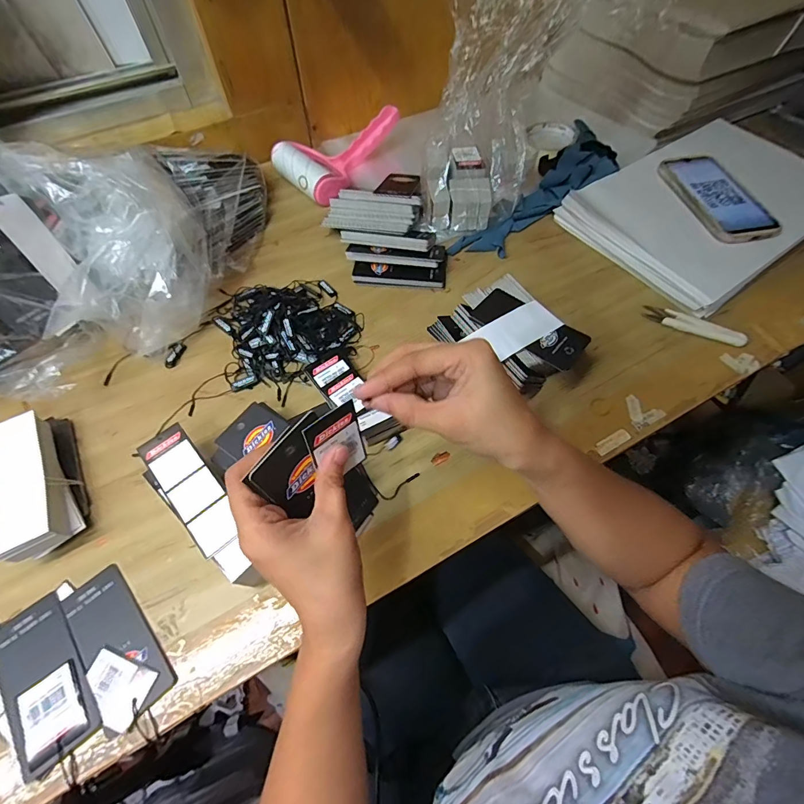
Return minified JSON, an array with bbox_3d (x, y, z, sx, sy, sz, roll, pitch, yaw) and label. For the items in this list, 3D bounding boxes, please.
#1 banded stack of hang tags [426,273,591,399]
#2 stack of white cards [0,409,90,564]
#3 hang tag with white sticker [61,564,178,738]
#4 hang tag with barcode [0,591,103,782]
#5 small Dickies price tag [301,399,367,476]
[{"bbox_3d":[0.106,-0.064,0.414,0.094,0.045,0.124,-34,66,-18],"label":"banded stack of hang tags"},{"bbox_3d":[-0.310,0.066,0.346,0.051,0.041,0.131,-27,64,-14],"label":"stack of white cards"},{"bbox_3d":[-0.213,0.178,0.302,0.046,0.006,0.109,-37,66,-19],"label":"hang tag with white sticker"},{"bbox_3d":[-0.257,0.196,0.289,0.051,0.007,0.109,-36,66,-18],"label":"hang tag with barcode"},{"bbox_3d":[-0.040,0.027,0.253,0.004,0.047,0.038,22,44,38],"label":"small Dickies price tag"}]

